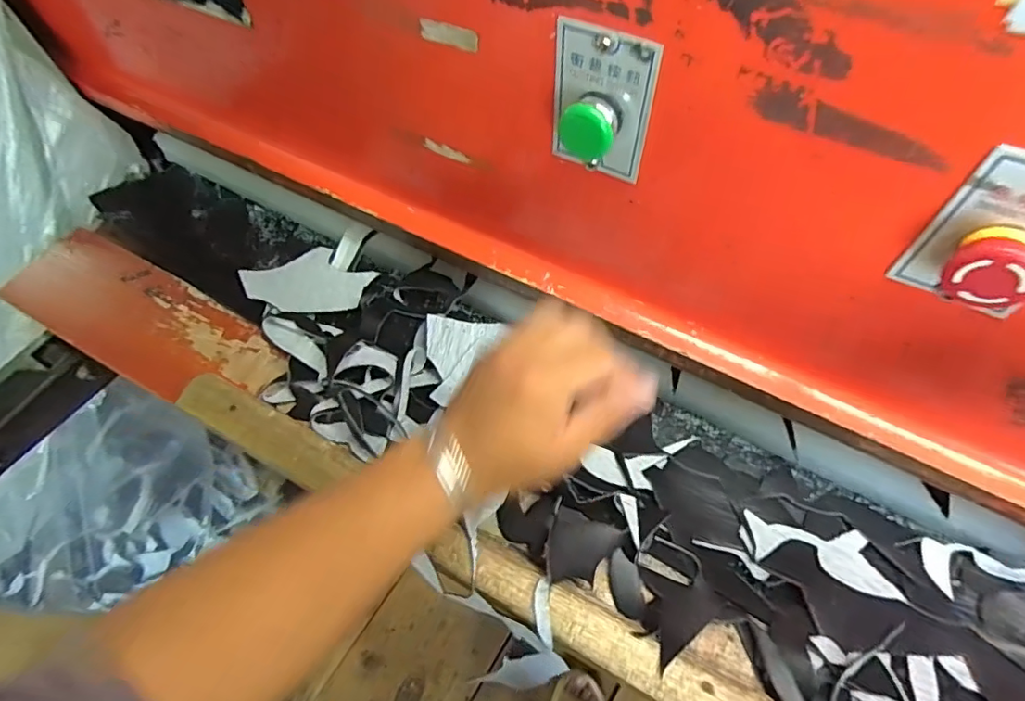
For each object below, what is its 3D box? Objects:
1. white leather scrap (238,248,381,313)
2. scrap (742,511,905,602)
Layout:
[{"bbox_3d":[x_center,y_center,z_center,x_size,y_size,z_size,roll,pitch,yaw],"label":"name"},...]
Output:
[{"bbox_3d":[-0.220,-0.073,0.599,0.119,0.019,0.096,26,61,17],"label":"white leather scrap"},{"bbox_3d":[0.247,0.164,0.441,0.110,0.008,0.053,7,58,6],"label":"scrap"}]

